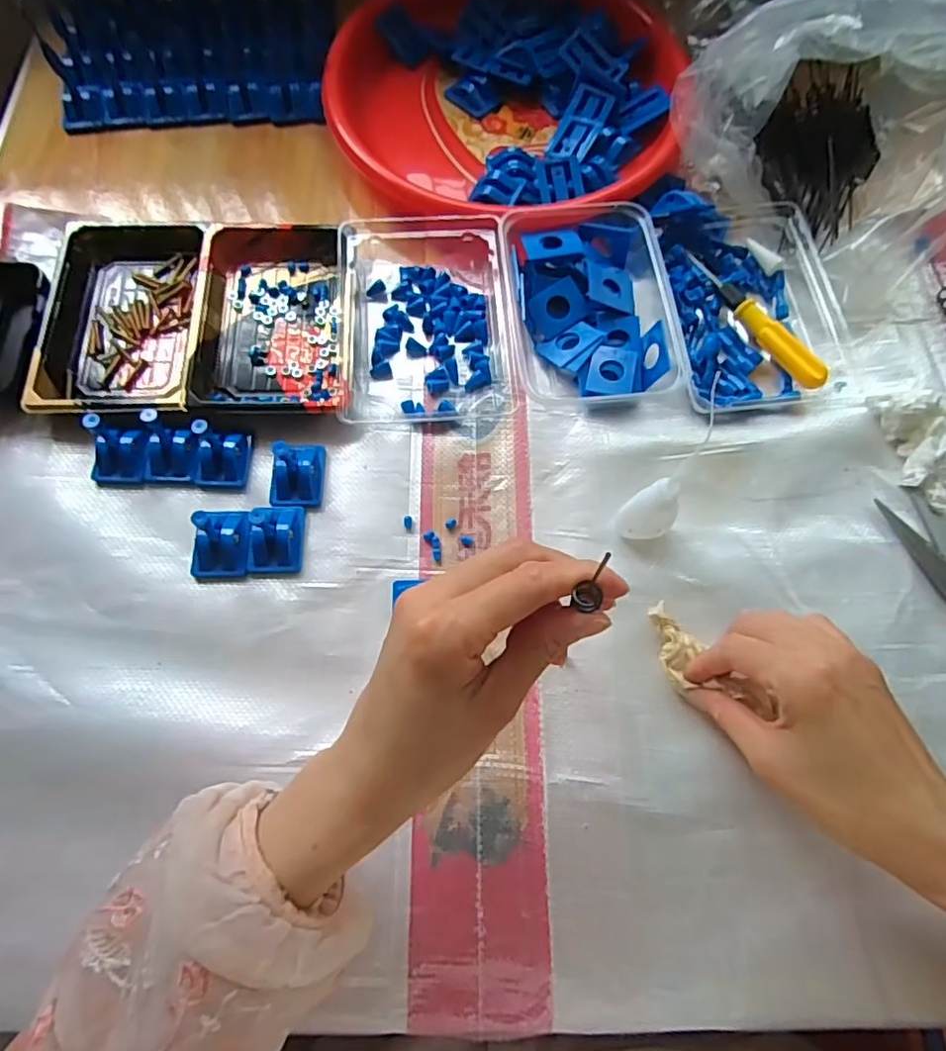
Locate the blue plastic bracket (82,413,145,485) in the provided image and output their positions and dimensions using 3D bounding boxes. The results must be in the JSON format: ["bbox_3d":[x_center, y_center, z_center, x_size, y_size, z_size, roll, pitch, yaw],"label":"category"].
[{"bbox_3d":[-0.234,-0.051,0.383,0.031,0.042,0.035,3,69,0],"label":"blue plastic bracket"}]

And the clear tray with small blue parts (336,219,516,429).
[{"bbox_3d":[-0.034,-0.158,0.434,0.116,0.029,0.173,-5,69,-3],"label":"clear tray with small blue parts"}]

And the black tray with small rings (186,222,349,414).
[{"bbox_3d":[-0.143,-0.153,0.432,0.106,0.025,0.164,-2,69,-2],"label":"black tray with small rings"}]

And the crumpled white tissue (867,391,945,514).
[{"bbox_3d":[0.303,-0.051,0.399,0.054,0.028,0.078,7,69,2],"label":"crumpled white tissue"}]

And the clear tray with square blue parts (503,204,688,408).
[{"bbox_3d":[0.081,-0.159,0.429,0.109,0.034,0.147,-4,69,-2],"label":"clear tray with square blue parts"}]

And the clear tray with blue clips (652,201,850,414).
[{"bbox_3d":[0.197,-0.167,0.437,0.124,0.032,0.174,-6,69,-3],"label":"clear tray with blue clips"}]

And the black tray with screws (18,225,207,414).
[{"bbox_3d":[-0.249,-0.153,0.431,0.110,0.023,0.167,-1,69,-1],"label":"black tray with screws"}]

